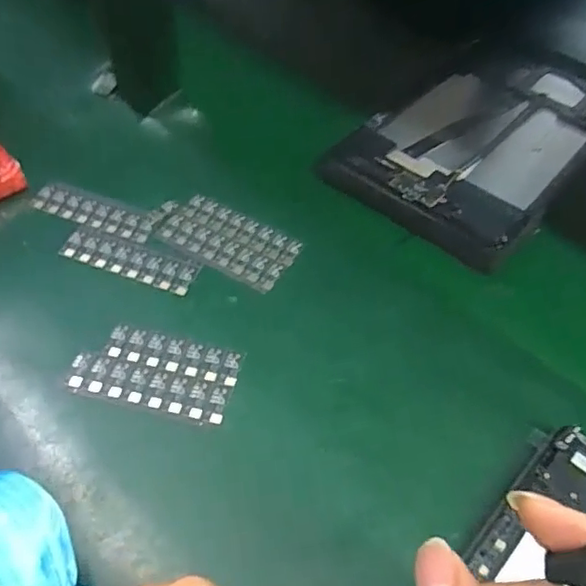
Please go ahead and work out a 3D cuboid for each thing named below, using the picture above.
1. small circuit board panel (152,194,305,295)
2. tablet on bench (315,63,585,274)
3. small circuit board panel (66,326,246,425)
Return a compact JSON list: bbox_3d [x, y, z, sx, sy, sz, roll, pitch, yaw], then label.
[{"bbox_3d":[-0.046,-0.036,0.412,0.093,0.005,0.050,27,54,15],"label":"small circuit board panel"},{"bbox_3d":[0.156,-0.132,0.492,0.153,0.026,0.246,33,56,20],"label":"tablet on bench"},{"bbox_3d":[-0.079,0.046,0.344,0.091,0.004,0.049,12,53,6],"label":"small circuit board panel"}]

